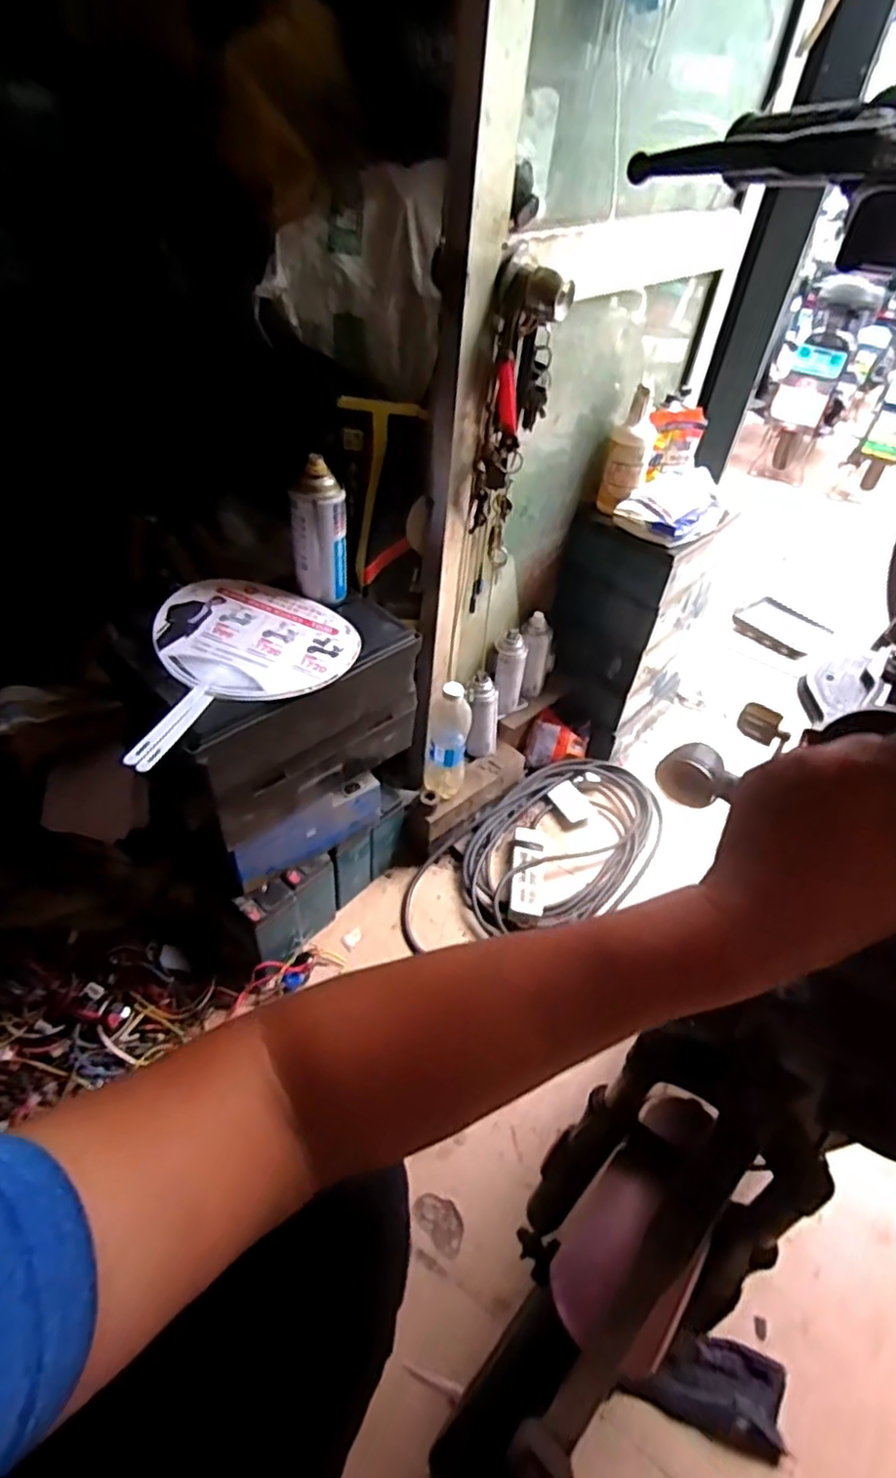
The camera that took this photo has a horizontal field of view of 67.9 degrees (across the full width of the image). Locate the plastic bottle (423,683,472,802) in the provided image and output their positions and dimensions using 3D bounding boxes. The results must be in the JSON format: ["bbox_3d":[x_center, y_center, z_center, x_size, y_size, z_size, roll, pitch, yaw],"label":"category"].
[{"bbox_3d":[0.003,0.006,1.079,0.071,0.204,0.057,10,45,2],"label":"plastic bottle"}]

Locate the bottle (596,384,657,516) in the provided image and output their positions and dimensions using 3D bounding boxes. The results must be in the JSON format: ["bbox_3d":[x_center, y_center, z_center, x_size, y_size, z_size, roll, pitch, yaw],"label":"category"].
[{"bbox_3d":[0.302,-0.472,1.107,0.073,0.186,0.065,14,45,6],"label":"bottle"}]

